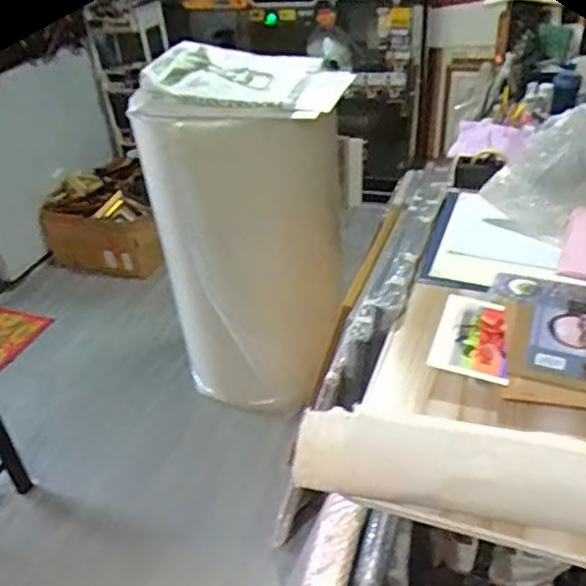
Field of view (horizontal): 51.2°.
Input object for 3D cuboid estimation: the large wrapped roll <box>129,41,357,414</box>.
[{"bbox_3d":[-0.125,-0.157,1.895,0.501,1.083,0.438,-20,37,-20],"label":"large wrapped roll"}]

